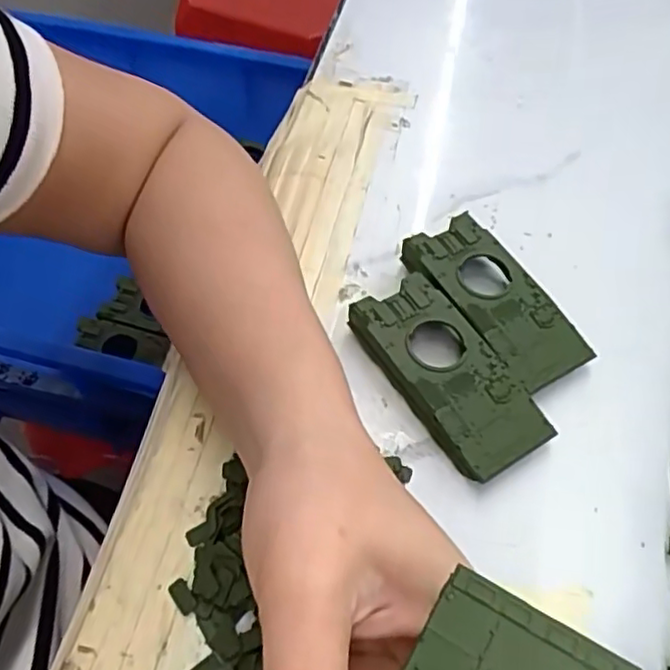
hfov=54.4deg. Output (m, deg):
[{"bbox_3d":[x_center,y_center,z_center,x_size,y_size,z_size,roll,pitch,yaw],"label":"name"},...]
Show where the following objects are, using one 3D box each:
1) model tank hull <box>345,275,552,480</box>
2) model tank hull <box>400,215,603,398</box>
[{"bbox_3d":[0.054,0.017,0.311,0.047,0.014,0.103,-26,60,-19],"label":"model tank hull"},{"bbox_3d":[0.082,-0.018,0.337,0.048,0.015,0.104,-29,61,-21],"label":"model tank hull"}]

